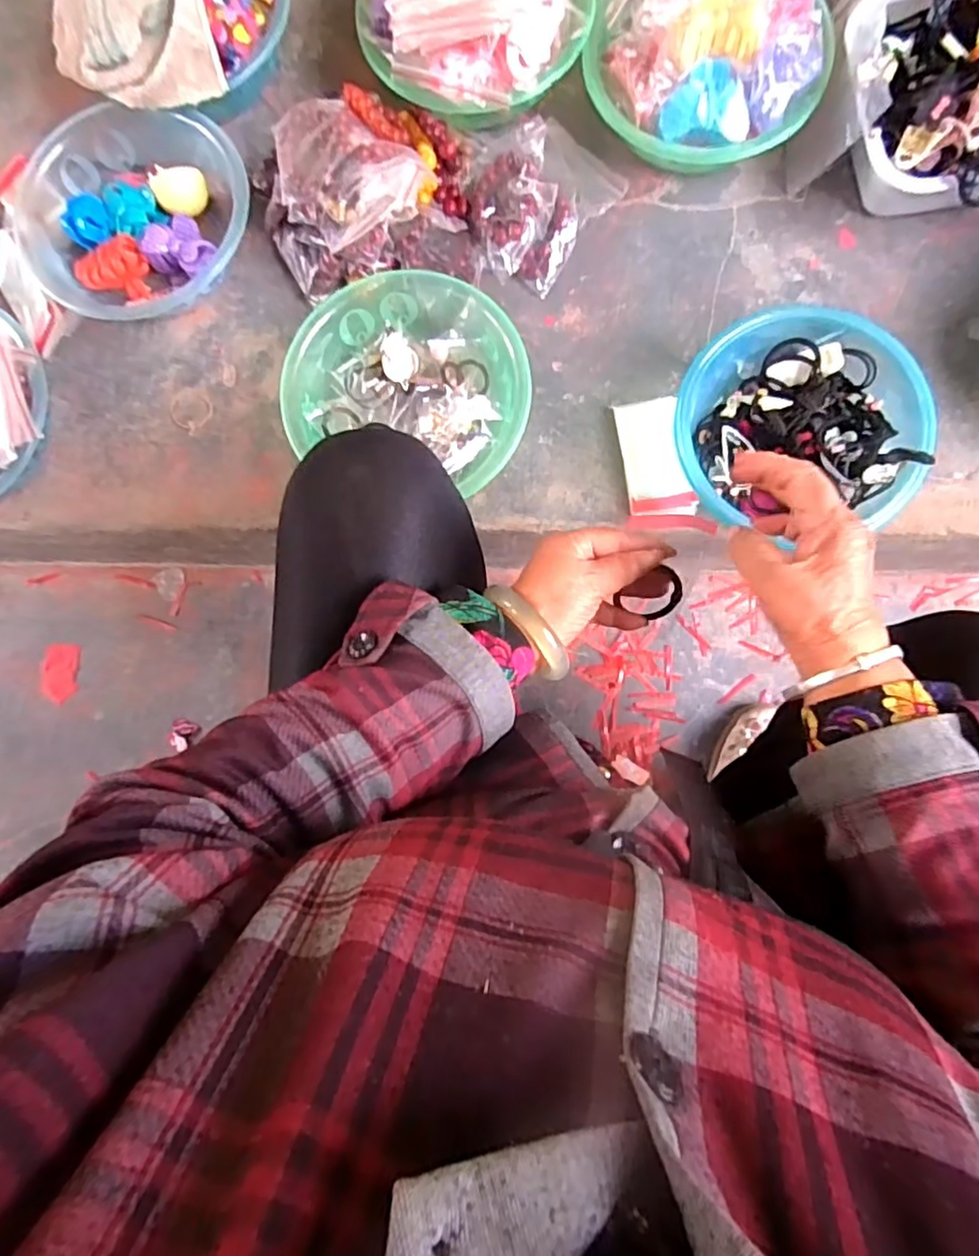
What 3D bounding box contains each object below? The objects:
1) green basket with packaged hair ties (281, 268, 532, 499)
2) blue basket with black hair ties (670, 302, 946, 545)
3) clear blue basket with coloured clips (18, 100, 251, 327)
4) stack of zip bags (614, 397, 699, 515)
[{"bbox_3d":[-0.075,-0.251,0.629,0.239,0.070,0.228,13,85,4],"label":"green basket with packaged hair ties"},{"bbox_3d":[0.296,-0.187,0.596,0.207,0.080,0.222,0,84,3],"label":"blue basket with black hair ties"},{"bbox_3d":[-0.369,-0.434,0.657,0.232,0.077,0.221,0,84,3],"label":"clear blue basket with coloured clips"},{"bbox_3d":[0.172,-0.175,0.639,0.065,0.011,0.121,-9,84,2],"label":"stack of zip bags"}]

